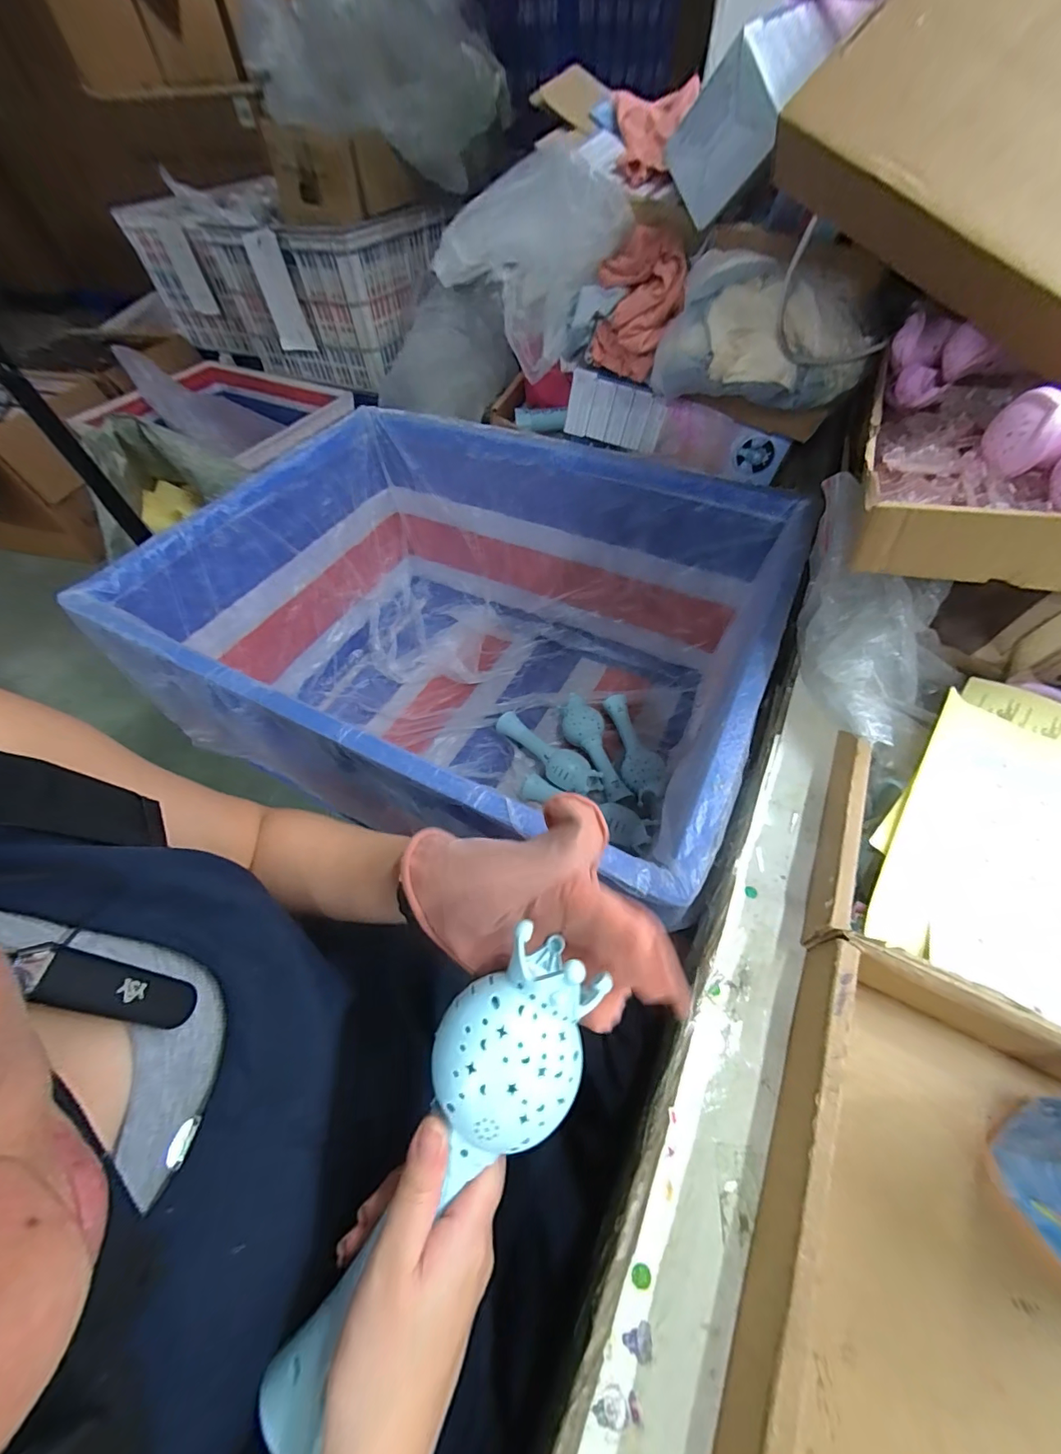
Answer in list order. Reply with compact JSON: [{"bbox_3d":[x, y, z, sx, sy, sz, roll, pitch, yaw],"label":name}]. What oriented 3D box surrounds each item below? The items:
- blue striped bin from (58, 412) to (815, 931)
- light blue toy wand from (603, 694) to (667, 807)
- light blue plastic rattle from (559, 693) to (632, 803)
[{"bbox_3d":[-0.084,-0.121,0.785,0.799,0.422,0.620,20,59,16],"label":"blue striped bin"},{"bbox_3d":[0.187,0.035,0.868,0.065,0.066,0.227,-8,55,-3],"label":"light blue toy wand"},{"bbox_3d":[0.108,0.039,0.872,0.077,0.051,0.218,-12,56,-6],"label":"light blue plastic rattle"}]

